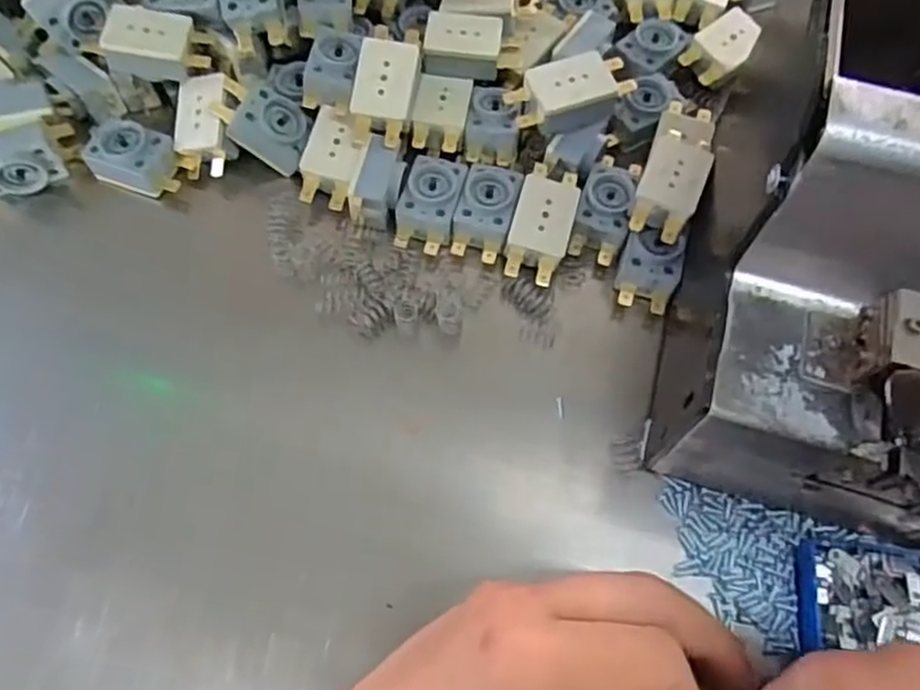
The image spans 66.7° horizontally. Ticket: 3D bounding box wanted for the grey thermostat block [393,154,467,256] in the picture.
[{"bbox_3d":[-0.014,-0.068,0.333,0.027,0.013,0.048,13,67,5],"label":"grey thermostat block"}]

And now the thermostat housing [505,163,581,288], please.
[{"bbox_3d":[0.039,-0.057,0.327,0.027,0.014,0.057,15,67,5],"label":"thermostat housing"}]

